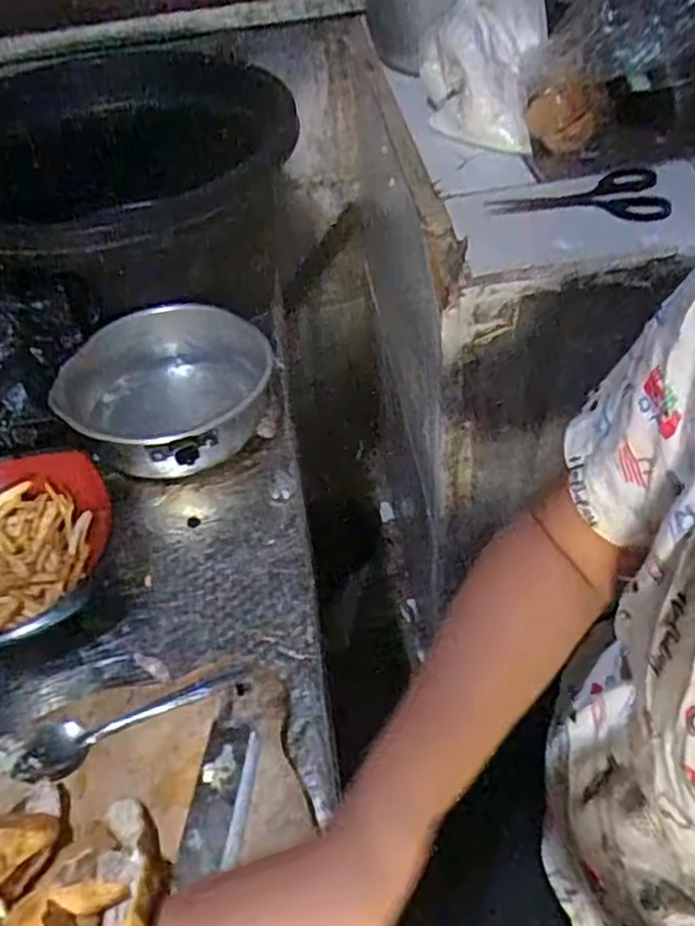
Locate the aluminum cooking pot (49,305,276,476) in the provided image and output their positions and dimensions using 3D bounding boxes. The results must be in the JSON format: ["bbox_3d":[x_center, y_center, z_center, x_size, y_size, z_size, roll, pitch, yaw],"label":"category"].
[{"bbox_3d":[-0.169,-0.062,0.712,0.180,0.086,0.187,-2,47,3],"label":"aluminum cooking pot"}]

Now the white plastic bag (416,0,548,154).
[{"bbox_3d":[0.128,-0.417,0.726,0.123,0.149,0.152,3,48,7],"label":"white plastic bag"}]

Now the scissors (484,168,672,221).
[{"bbox_3d":[0.202,-0.230,0.651,0.148,0.017,0.063,-7,47,-2],"label":"scissors"}]

